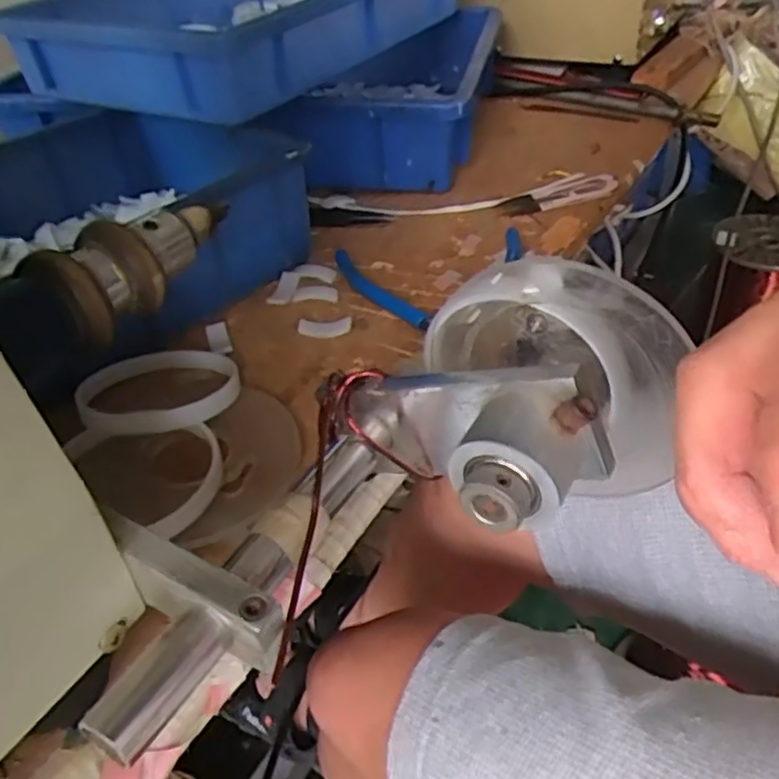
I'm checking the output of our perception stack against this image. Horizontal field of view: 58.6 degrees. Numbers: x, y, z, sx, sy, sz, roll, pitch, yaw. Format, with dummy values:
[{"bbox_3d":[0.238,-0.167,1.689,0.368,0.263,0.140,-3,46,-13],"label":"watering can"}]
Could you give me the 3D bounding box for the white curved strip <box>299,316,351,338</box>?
[{"bbox_3d":[-0.040,-0.039,0.429,0.032,0.007,0.014,-5,41,-2],"label":"white curved strip"}]

